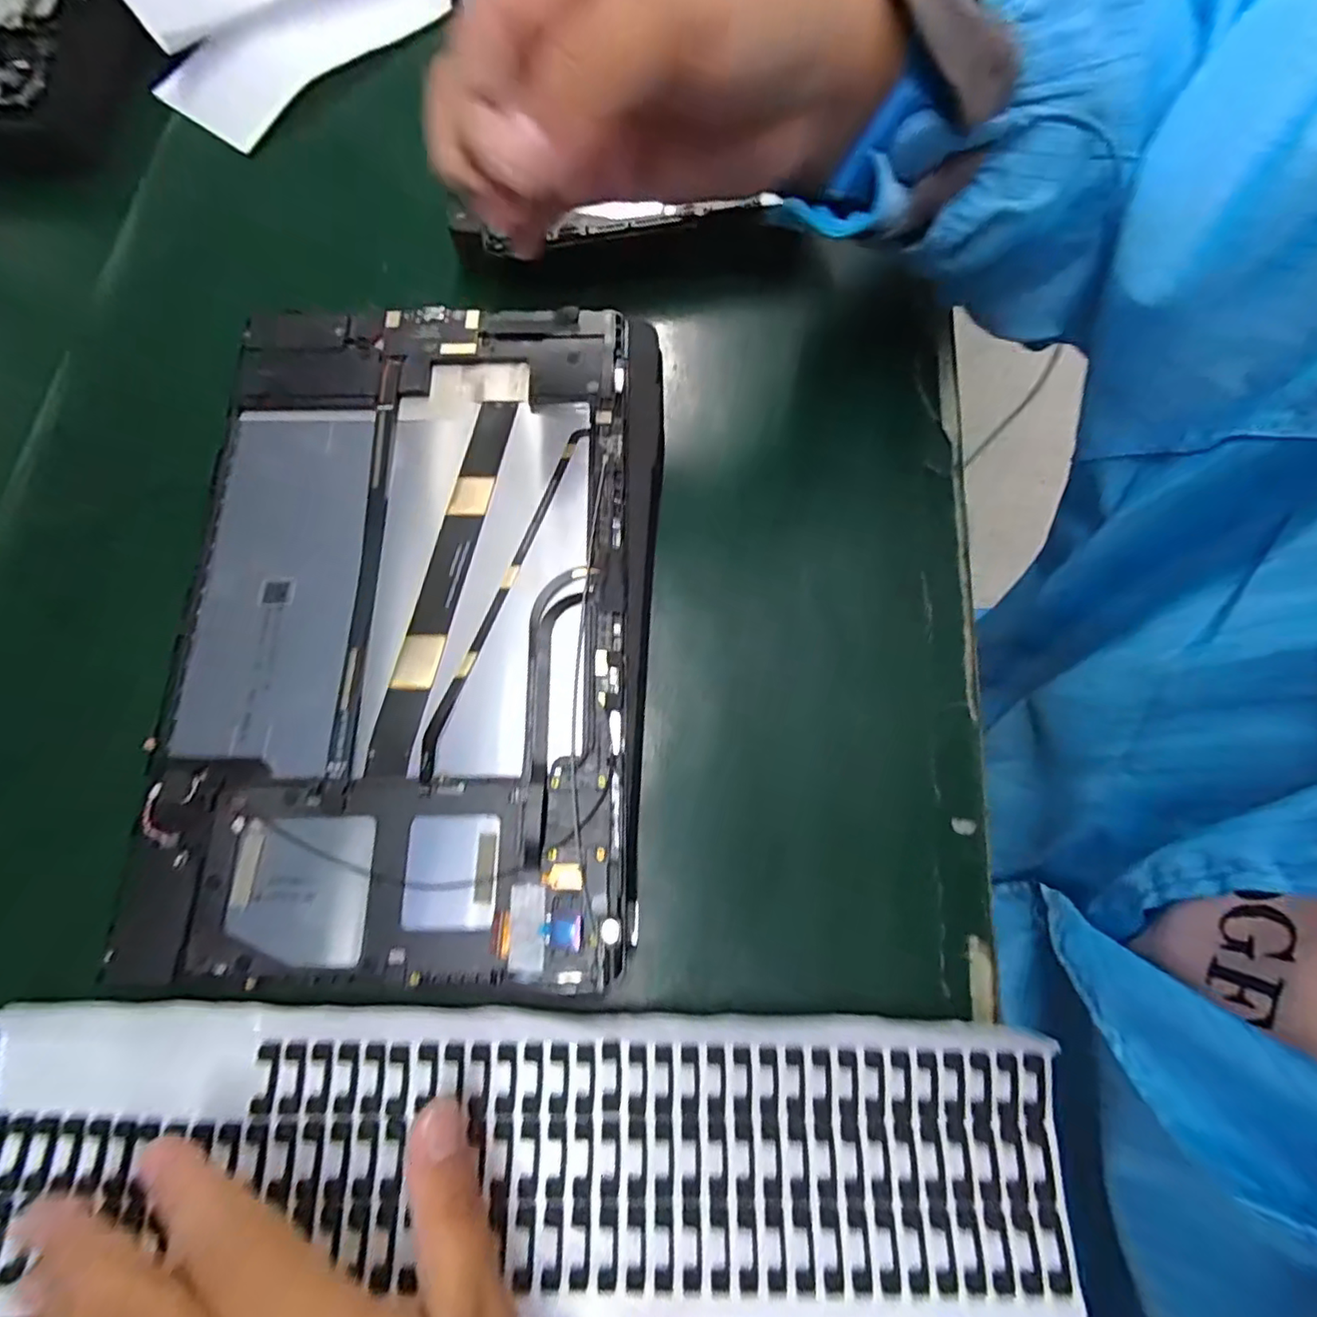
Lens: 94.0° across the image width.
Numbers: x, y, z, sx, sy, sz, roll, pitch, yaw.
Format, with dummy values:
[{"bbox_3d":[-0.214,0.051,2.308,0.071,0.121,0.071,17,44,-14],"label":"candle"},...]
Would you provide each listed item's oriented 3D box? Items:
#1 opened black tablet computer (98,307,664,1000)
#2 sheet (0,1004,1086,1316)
[{"bbox_3d":[-0.082,-0.016,0.216,0.153,0.024,0.235,1,72,1],"label":"opened black tablet computer"},{"bbox_3d":[-0.039,0.142,0.180,0.310,0.008,0.077,5,73,0],"label":"sheet"}]

